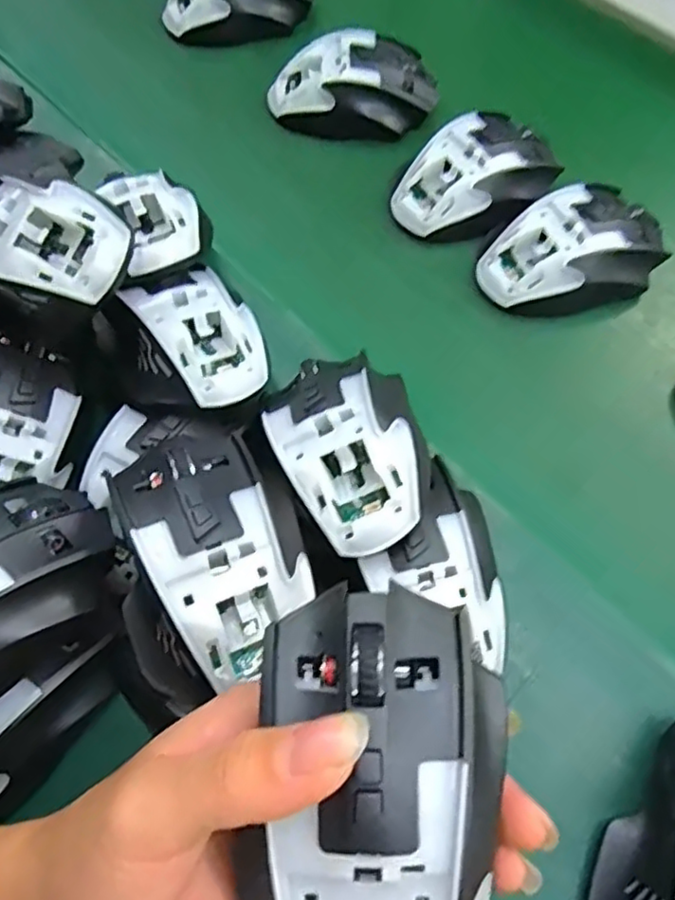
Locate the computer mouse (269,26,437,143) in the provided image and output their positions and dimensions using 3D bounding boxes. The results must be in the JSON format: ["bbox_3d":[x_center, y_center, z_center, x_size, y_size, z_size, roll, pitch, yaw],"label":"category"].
[{"bbox_3d":[0.010,-0.253,0.448,0.117,0.037,0.069,-11,64,-7],"label":"computer mouse"}]

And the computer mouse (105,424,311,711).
[{"bbox_3d":[-0.054,0.038,0.255,0.072,0.035,0.099,-18,65,-10],"label":"computer mouse"}]

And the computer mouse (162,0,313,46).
[{"bbox_3d":[-0.078,-0.348,0.493,0.103,0.041,0.061,-34,68,-17],"label":"computer mouse"}]

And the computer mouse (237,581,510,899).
[{"bbox_3d":[0.011,0.093,0.175,0.066,0.036,0.103,6,63,2],"label":"computer mouse"}]

